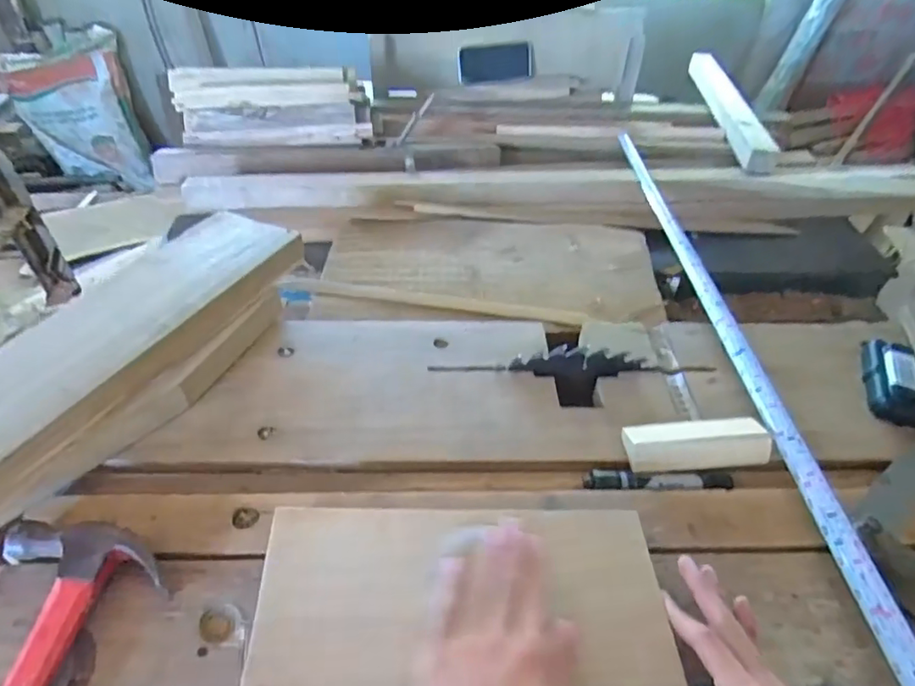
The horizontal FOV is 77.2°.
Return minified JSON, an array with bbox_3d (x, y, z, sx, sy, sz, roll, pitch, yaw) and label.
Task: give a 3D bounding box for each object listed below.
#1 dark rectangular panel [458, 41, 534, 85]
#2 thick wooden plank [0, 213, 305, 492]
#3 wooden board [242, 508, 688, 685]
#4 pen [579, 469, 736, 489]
[{"bbox_3d":[0.079,-0.576,1.177,0.151,0.073,0.018,-9,18,0],"label":"dark rectangular panel"},{"bbox_3d":[-0.323,-0.004,0.530,0.121,0.037,0.420,21,47,18],"label":"thick wooden plank"},{"bbox_3d":[0.000,0.174,0.392,0.272,0.016,0.137,-3,44,-1],"label":"wooden board"},{"bbox_3d":[0.183,0.126,0.519,0.135,0.012,0.019,1,44,-3],"label":"pen"}]

